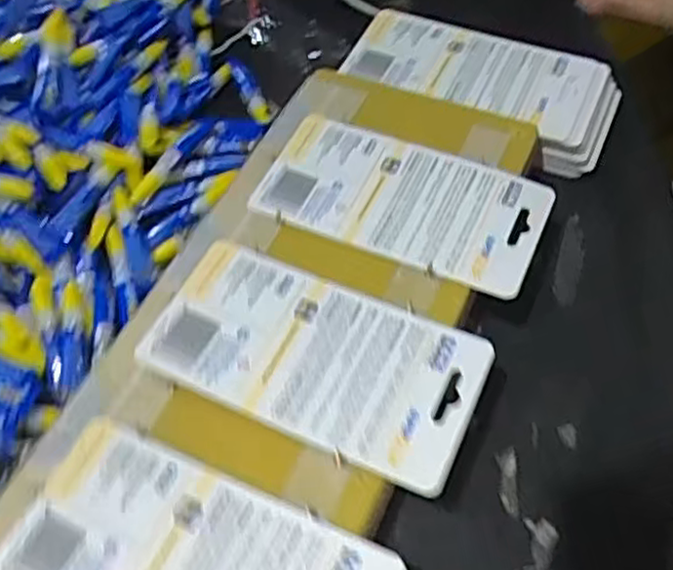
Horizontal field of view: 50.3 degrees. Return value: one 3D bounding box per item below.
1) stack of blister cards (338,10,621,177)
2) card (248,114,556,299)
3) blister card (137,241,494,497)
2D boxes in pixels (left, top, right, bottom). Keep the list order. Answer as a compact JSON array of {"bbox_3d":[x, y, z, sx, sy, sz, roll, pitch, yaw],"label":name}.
[{"bbox_3d":[0.101,-0.151,0.527,0.198,0.024,0.104,25,54,25],"label":"stack of blister cards"},{"bbox_3d":[0.038,-0.054,0.436,0.171,0.006,0.091,19,56,20],"label":"card"},{"bbox_3d":[-0.012,0.035,0.377,0.172,0.004,0.090,21,56,16],"label":"blister card"}]

